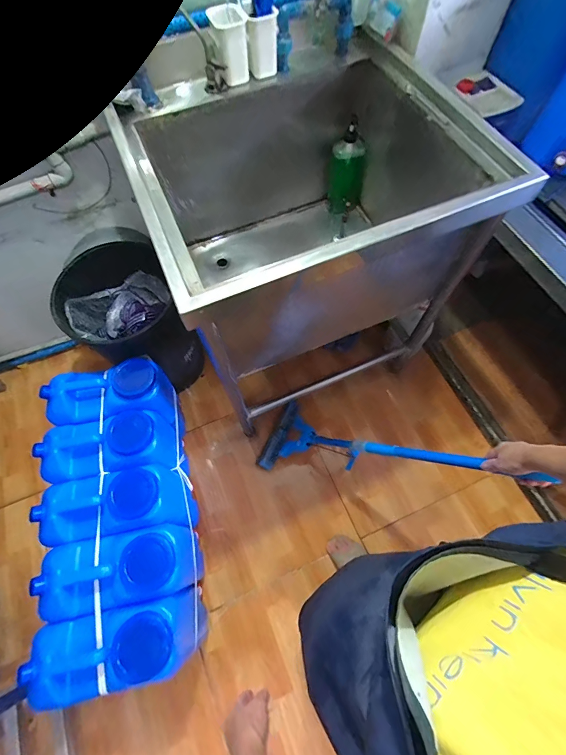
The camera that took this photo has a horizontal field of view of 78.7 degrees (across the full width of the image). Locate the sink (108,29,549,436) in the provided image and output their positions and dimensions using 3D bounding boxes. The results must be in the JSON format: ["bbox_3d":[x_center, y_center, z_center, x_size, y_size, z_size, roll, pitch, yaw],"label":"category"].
[{"bbox_3d":[0.049,-0.378,1.077,0.721,0.787,0.712,-23,68,-8],"label":"sink"}]

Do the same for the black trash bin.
[{"bbox_3d":[-0.515,-0.175,1.260,0.327,0.489,0.372,-27,68,-10],"label":"black trash bin"}]

